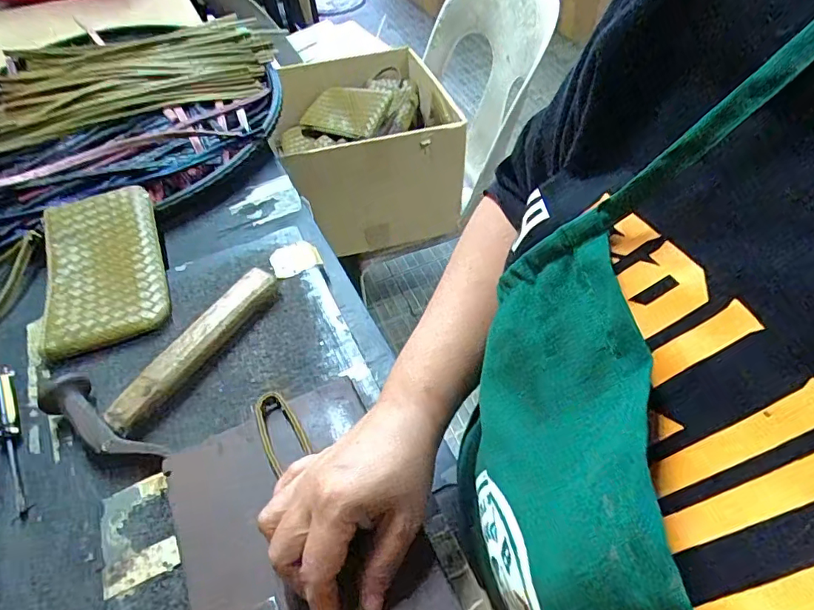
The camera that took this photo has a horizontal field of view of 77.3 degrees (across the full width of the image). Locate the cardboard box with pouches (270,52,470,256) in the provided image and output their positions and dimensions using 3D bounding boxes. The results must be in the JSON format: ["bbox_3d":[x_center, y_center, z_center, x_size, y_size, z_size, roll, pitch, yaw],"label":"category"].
[{"bbox_3d":[-0.076,-0.305,1.002,0.307,0.239,0.312,-17,53,-8],"label":"cardboard box with pouches"}]

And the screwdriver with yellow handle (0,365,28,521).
[{"bbox_3d":[-0.323,0.103,0.409,0.018,0.017,0.146,-29,55,-17],"label":"screwdriver with yellow handle"}]

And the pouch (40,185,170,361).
[{"bbox_3d":[-0.305,-0.042,0.510,0.109,0.027,0.198,-20,53,-10],"label":"pouch"}]

